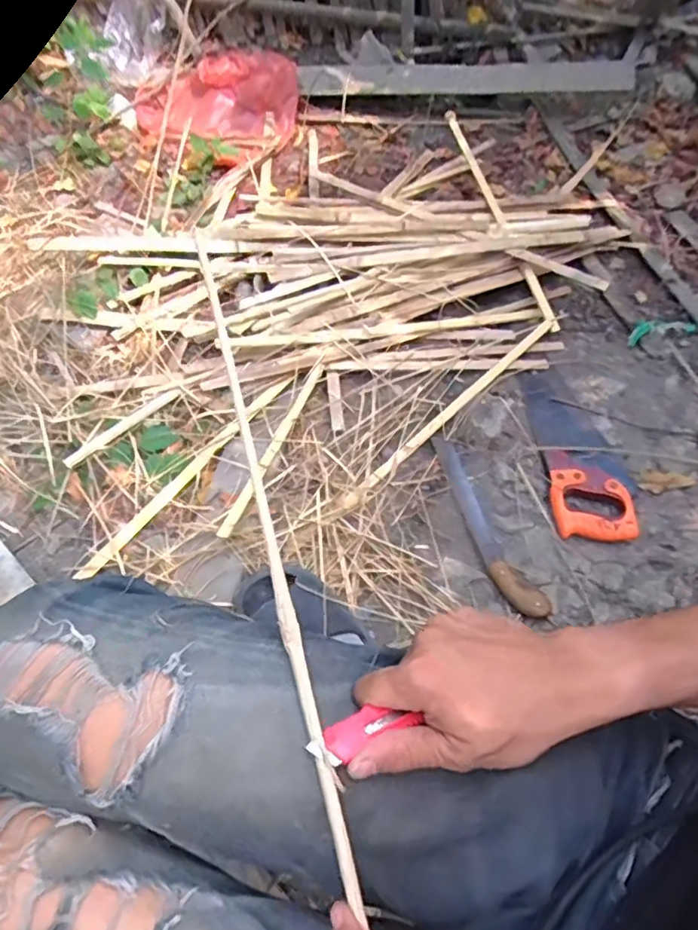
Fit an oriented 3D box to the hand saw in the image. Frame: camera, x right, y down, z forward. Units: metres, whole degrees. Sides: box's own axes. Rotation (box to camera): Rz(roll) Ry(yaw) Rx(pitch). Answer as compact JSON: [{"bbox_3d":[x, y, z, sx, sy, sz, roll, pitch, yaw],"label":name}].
[{"bbox_3d":[0.364,-0.034,0.938,0.130,0.024,0.319,-3,56,0],"label":"hand saw"}]

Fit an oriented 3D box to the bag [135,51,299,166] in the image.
[{"bbox_3d":[-0.339,-0.851,1.391,0.397,0.115,0.255,16,61,11],"label":"bag"}]

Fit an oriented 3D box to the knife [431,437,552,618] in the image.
[{"bbox_3d":[0.196,0.083,0.895,0.049,0.019,0.321,-20,58,-11],"label":"knife"}]

